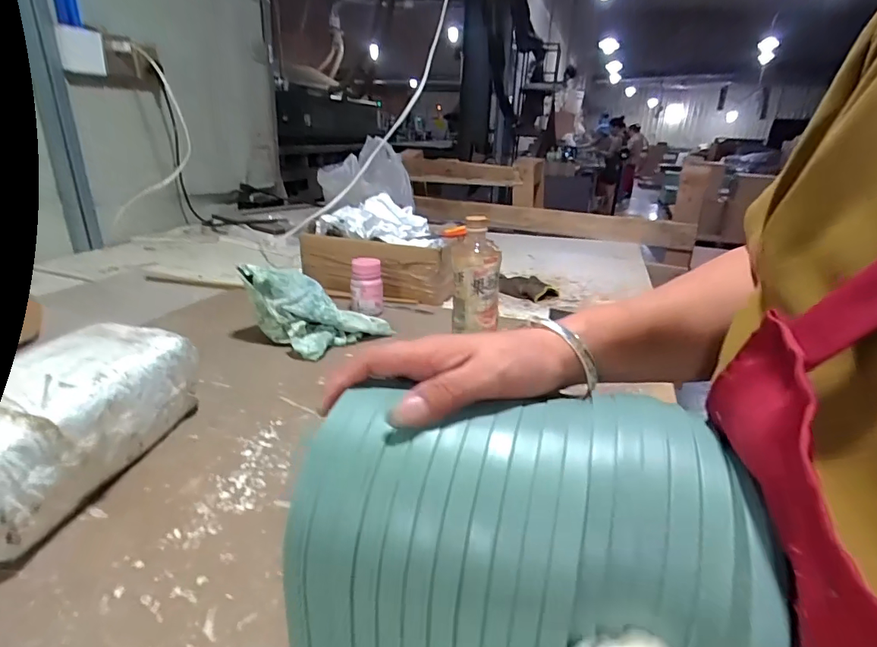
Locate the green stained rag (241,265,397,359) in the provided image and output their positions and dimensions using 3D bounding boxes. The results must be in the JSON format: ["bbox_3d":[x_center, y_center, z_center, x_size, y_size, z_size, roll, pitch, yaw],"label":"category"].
[{"bbox_3d":[-0.186,-0.031,0.755,0.148,0.099,0.190,20,28,37],"label":"green stained rag"}]

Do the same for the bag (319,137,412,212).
[{"bbox_3d":[-0.216,-0.446,1.402,0.267,0.165,0.185,-3,23,-13],"label":"bag"}]

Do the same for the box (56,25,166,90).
[{"bbox_3d":[-0.843,-0.679,1.228,0.214,0.118,0.125,-10,26,-32],"label":"box"}]

